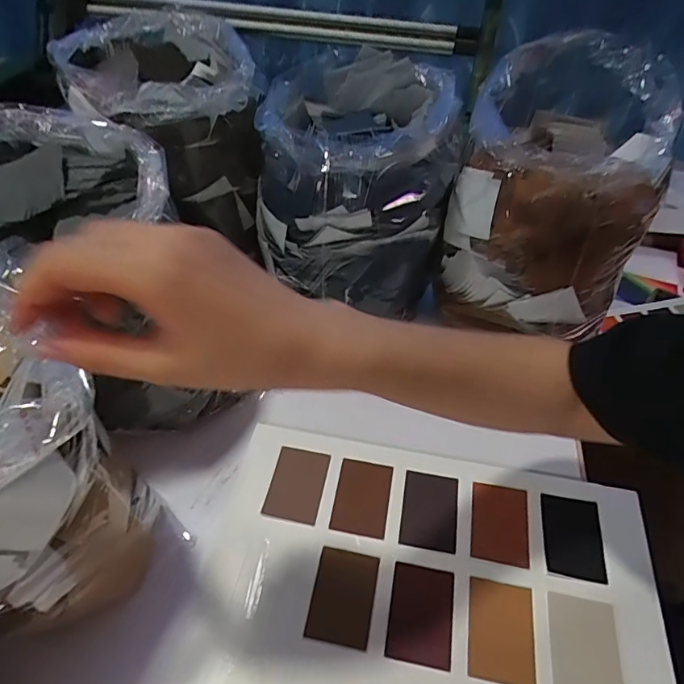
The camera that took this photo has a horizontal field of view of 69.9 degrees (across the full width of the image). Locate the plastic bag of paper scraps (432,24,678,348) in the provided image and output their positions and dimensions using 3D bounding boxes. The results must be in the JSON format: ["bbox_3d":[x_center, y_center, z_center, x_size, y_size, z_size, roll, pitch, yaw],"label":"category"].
[{"bbox_3d":[0.196,-0.138,0.476,0.152,0.199,0.236,20,49,14],"label":"plastic bag of paper scraps"}]

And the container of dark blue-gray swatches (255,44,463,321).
[{"bbox_3d":[0.012,-0.134,0.501,0.173,0.231,0.196,-2,48,-2],"label":"container of dark blue-gray swatches"}]

